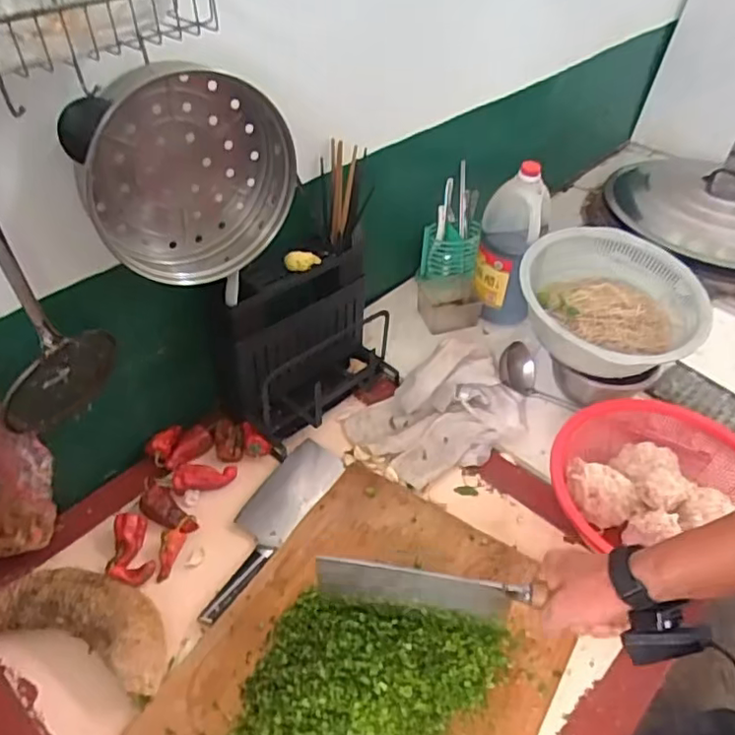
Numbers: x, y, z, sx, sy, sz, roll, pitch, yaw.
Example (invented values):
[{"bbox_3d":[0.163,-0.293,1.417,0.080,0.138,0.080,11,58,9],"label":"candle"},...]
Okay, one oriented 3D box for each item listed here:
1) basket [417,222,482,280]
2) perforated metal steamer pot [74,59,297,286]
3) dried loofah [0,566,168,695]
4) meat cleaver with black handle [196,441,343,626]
[{"bbox_3d":[0.166,-0.239,1.224,0.109,0.084,0.076,7,45,7],"label":"basket"},{"bbox_3d":[-0.190,-0.218,0.703,0.252,0.229,0.081,-22,49,-21],"label":"perforated metal steamer pot"},{"bbox_3d":[-0.371,0.302,0.703,0.281,0.054,0.131,-1,44,-1],"label":"dried loofah"},{"bbox_3d":[-0.143,0.210,0.844,0.088,0.020,0.294,24,49,22],"label":"meat cleaver with black handle"}]

